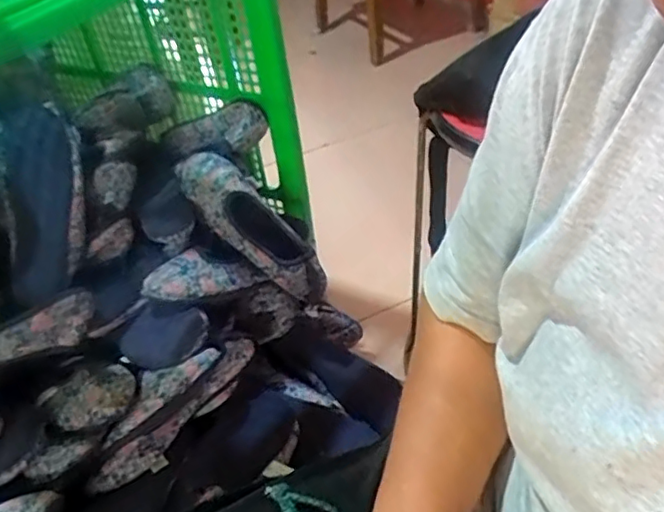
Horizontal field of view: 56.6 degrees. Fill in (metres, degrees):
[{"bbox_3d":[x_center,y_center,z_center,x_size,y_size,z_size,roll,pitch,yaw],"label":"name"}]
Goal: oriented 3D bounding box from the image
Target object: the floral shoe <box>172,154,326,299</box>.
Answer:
[{"bbox_3d":[-0.122,-0.048,0.881,0.287,0.077,0.081,45,57,8],"label":"floral shoe"}]

